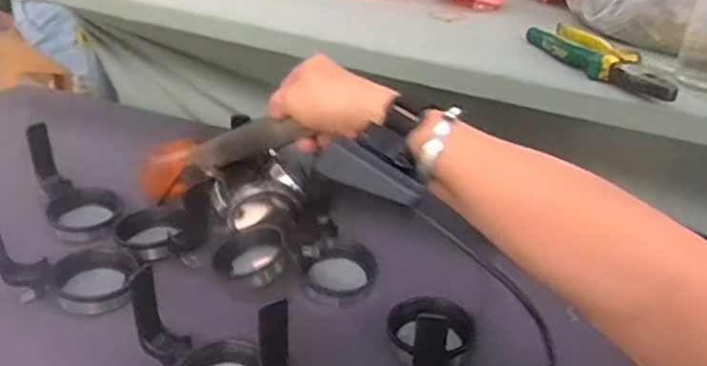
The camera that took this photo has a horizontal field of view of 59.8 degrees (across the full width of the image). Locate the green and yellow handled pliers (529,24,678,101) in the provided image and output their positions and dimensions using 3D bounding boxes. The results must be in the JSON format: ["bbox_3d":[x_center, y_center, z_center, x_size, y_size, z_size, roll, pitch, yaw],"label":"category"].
[{"bbox_3d":[0.230,-0.118,0.581,0.042,0.021,0.192,-5,31,-14],"label":"green and yellow handled pliers"}]

